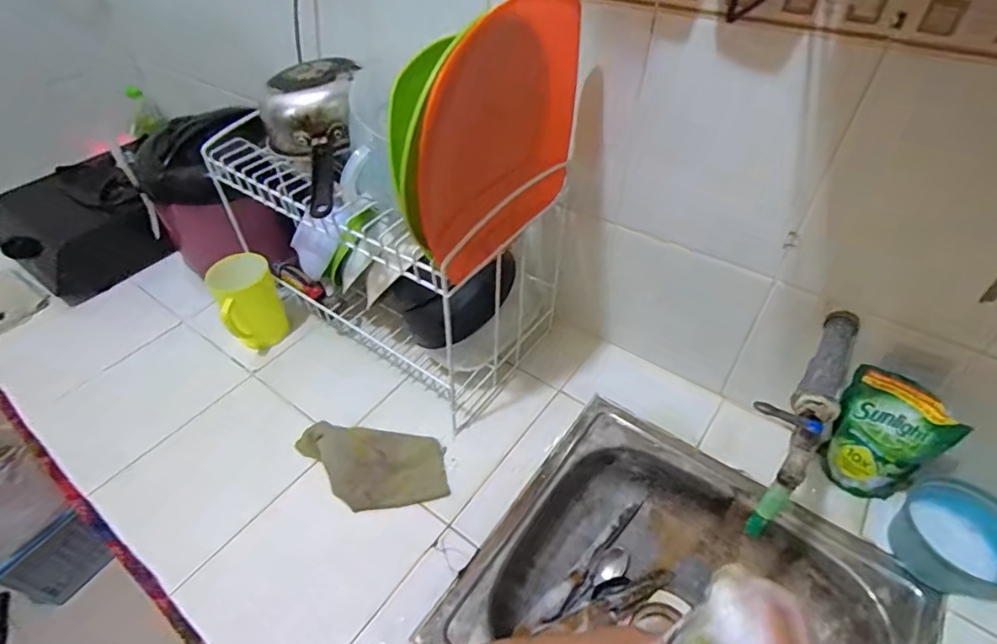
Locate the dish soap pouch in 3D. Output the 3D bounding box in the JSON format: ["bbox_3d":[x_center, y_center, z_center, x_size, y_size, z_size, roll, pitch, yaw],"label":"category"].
[{"bbox_3d":[0.431,0.131,0.585,0.032,0.164,0.101,-29,51,-25],"label":"dish soap pouch"}]

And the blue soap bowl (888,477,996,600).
[{"bbox_3d":[0.510,0.242,0.569,0.111,0.066,0.099,33,54,29],"label":"blue soap bowl"}]

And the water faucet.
[{"bbox_3d":[0.297,0.081,0.508,0.054,0.092,0.245,26,64,25],"label":"water faucet"}]

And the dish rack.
[{"bbox_3d":[-0.154,-0.105,0.752,0.434,0.312,0.247,25,51,23],"label":"dish rack"}]

